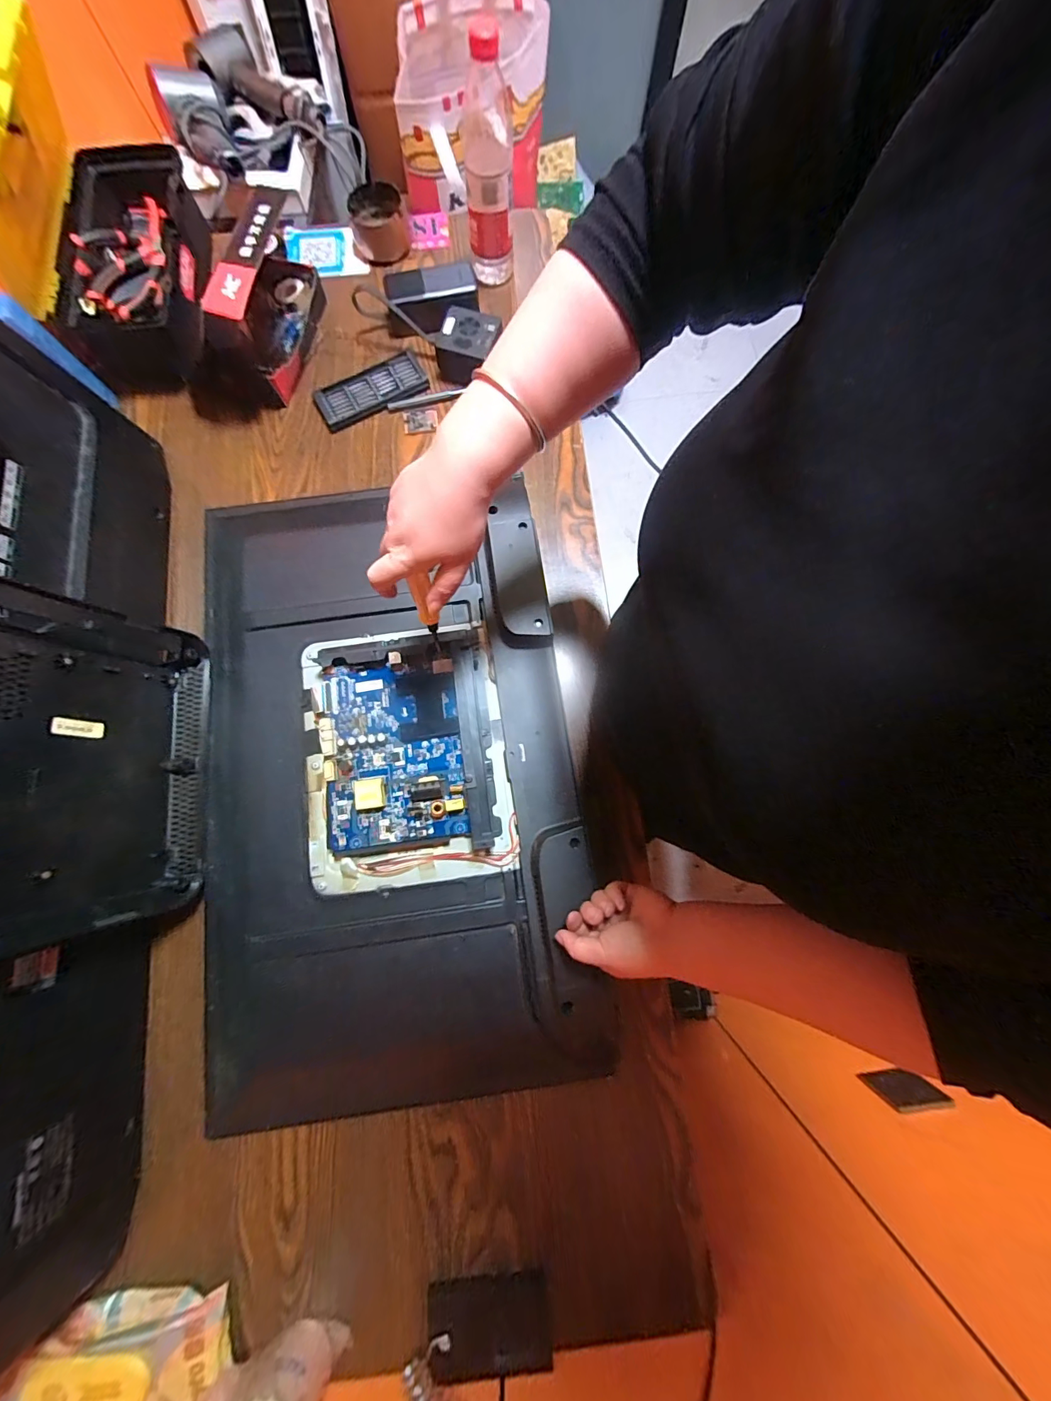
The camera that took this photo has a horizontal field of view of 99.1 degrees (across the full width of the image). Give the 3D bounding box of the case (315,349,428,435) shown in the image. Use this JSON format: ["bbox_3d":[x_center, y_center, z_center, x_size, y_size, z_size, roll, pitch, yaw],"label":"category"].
[{"bbox_3d":[-0.214,-0.431,0.624,0.155,0.017,0.063,-28,79,-6],"label":"case"}]

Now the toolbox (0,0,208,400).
[{"bbox_3d":[-0.527,-0.581,0.540,0.178,0.227,0.284,-7,79,-1],"label":"toolbox"}]

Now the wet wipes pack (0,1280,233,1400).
[{"bbox_3d":[-0.345,0.558,0.375,0.192,0.038,0.071,-5,77,-2],"label":"wet wipes pack"}]

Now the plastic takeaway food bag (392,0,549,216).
[{"bbox_3d":[-0.103,-1.106,0.835,0.309,0.297,0.142,-27,80,-5],"label":"plastic takeaway food bag"}]

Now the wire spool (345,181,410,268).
[{"bbox_3d":[-0.216,-0.694,0.656,0.080,0.049,0.082,0,79,0],"label":"wire spool"}]

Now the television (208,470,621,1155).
[{"bbox_3d":[-0.156,0.059,0.481,0.398,0.047,0.650,-8,77,-2],"label":"television"}]

